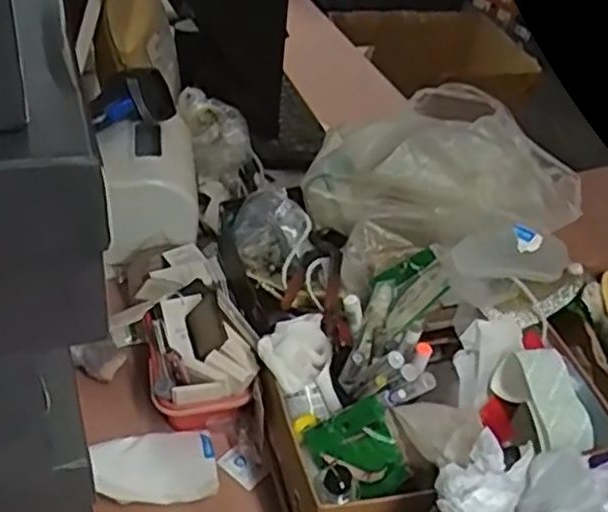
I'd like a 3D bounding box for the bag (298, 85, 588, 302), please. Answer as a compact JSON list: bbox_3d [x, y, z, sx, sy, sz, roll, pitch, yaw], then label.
[{"bbox_3d":[0.160,-0.071,0.779,0.252,0.128,0.316,-13,45,-22],"label":"bag"}]

